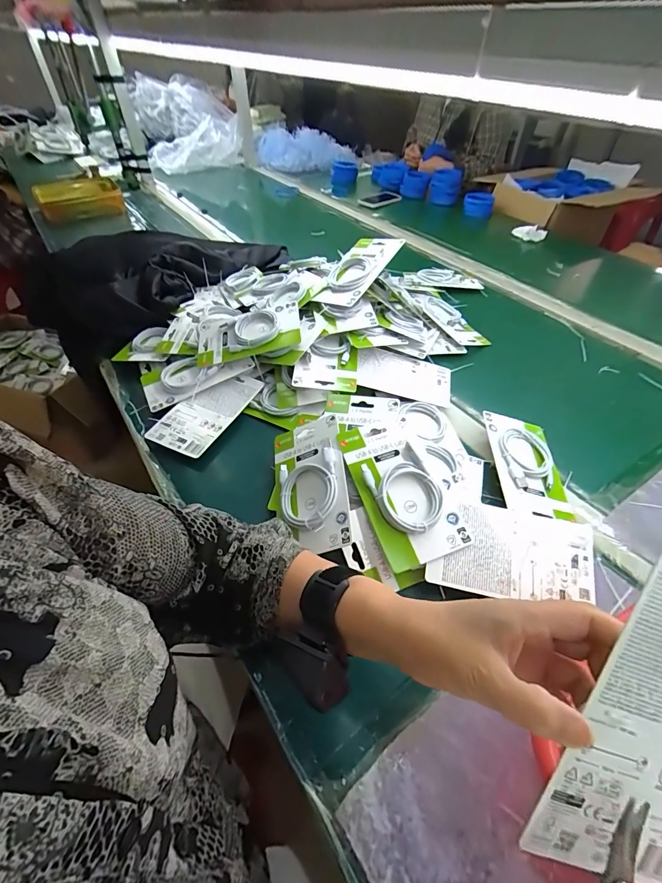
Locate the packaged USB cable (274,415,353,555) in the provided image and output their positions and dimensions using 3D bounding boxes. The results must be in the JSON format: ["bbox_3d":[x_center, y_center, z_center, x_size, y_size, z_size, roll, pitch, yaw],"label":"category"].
[{"bbox_3d":[-0.027,0.049,0.471,0.094,0.017,0.176,-21,52,19],"label":"packaged USB cable"}]

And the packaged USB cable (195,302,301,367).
[{"bbox_3d":[-0.143,-0.188,0.649,0.179,0.022,0.098,-12,64,6],"label":"packaged USB cable"}]

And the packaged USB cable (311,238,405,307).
[{"bbox_3d":[0.050,-0.300,0.673,0.100,0.027,0.161,29,74,37],"label":"packaged USB cable"}]

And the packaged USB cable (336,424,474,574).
[{"bbox_3d":[0.082,0.053,0.453,0.098,0.026,0.179,-22,67,-7],"label":"packaged USB cable"}]

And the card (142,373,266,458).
[{"bbox_3d":[-0.193,-0.053,0.601,0.094,0.009,0.176,21,50,17],"label":"card"}]

